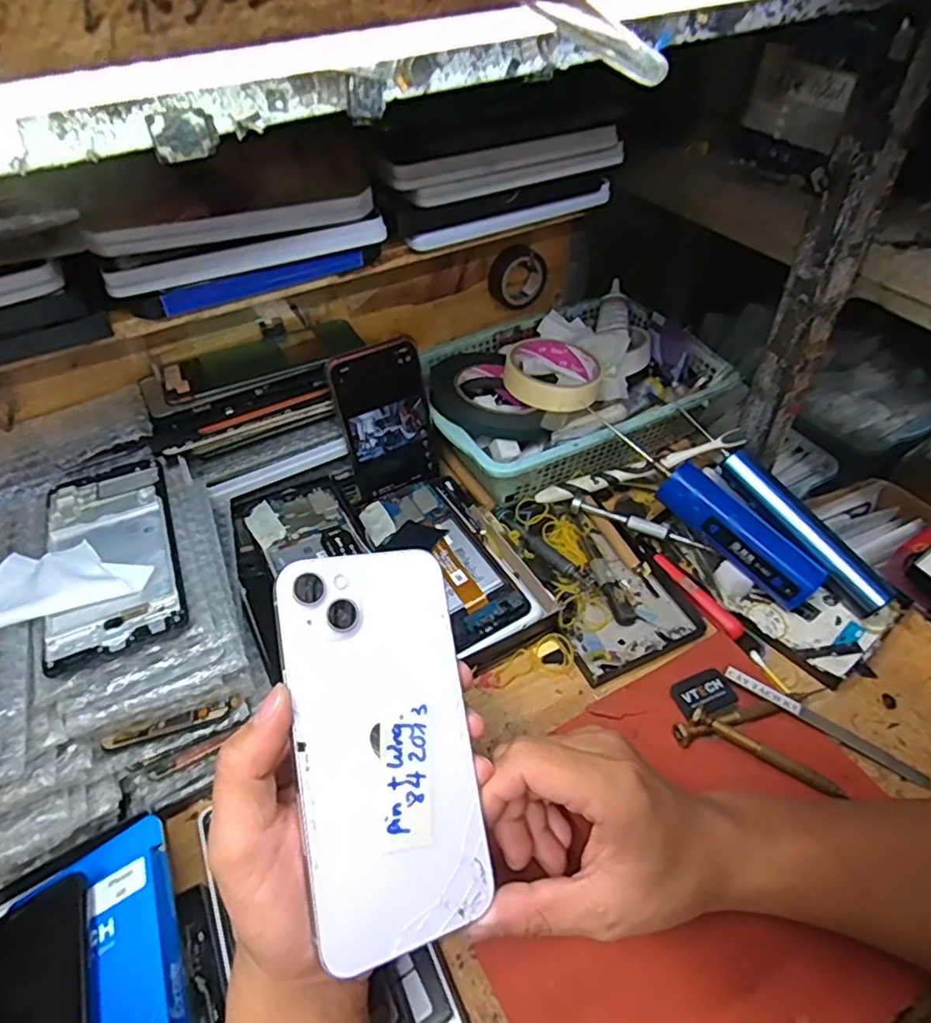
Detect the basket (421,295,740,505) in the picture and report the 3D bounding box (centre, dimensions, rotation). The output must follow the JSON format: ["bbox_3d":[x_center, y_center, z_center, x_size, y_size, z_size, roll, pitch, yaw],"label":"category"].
[{"bbox_3d":[0.096,-0.116,0.592,0.266,0.070,0.193,-22,49,-17],"label":"basket"}]

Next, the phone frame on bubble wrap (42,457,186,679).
[{"bbox_3d":[-0.212,0.022,0.371,0.071,0.004,0.151,-19,48,-15],"label":"phone frame on bubble wrap"}]

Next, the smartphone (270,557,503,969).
[{"bbox_3d":[-0.033,0.096,0.262,0.076,0.004,0.157,-5,78,-31],"label":"smartphone"}]

